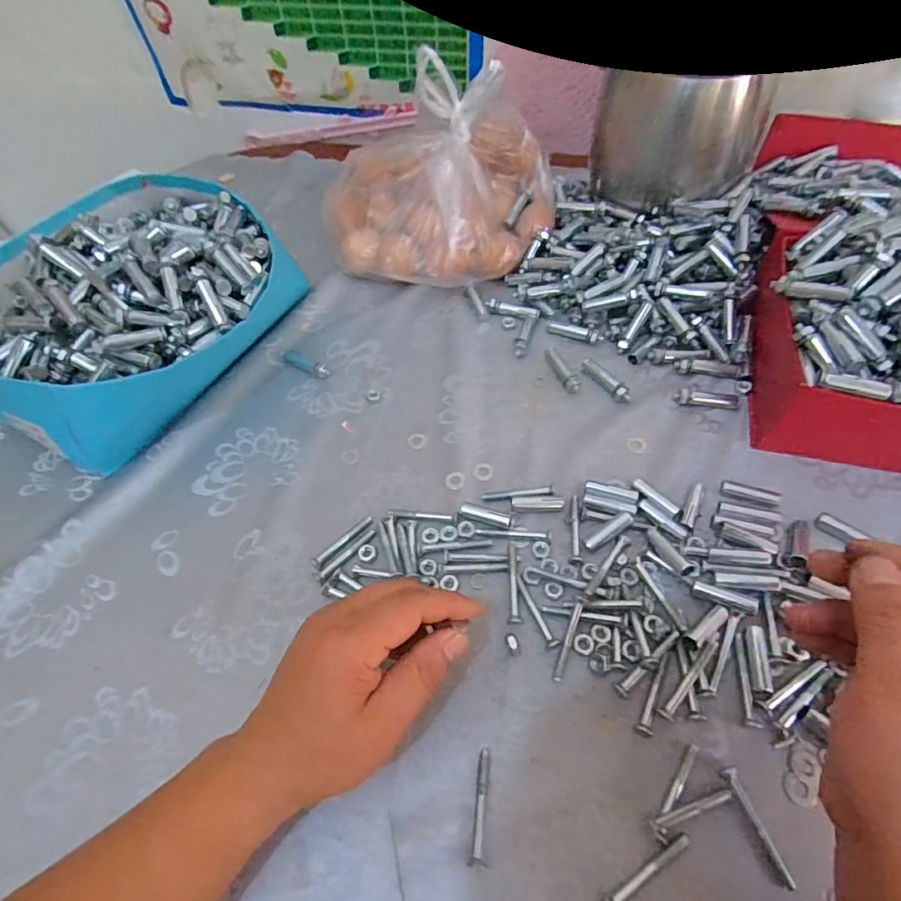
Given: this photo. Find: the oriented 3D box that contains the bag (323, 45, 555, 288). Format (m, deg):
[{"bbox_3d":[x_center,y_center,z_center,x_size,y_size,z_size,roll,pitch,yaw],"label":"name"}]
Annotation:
[{"bbox_3d":[-0.006,-0.269,0.516,0.241,0.154,0.167,-15,58,-5],"label":"bag"}]

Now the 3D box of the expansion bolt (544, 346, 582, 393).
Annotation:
[{"bbox_3d":[0.102,-0.076,0.466,0.017,0.010,0.057,-15,58,-5],"label":"expansion bolt"}]

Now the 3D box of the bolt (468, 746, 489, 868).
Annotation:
[{"bbox_3d":[0.018,0.201,0.293,0.009,0.010,0.055,6,59,7],"label":"bolt"}]

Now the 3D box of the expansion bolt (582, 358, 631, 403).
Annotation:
[{"bbox_3d":[0.138,-0.065,0.458,0.015,0.012,0.057,-30,61,-14],"label":"expansion bolt"}]

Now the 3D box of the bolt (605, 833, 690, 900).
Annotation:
[{"bbox_3d":[0.104,0.222,0.273,0.054,0.010,0.009,-33,62,-16],"label":"bolt"}]

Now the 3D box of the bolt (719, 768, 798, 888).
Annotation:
[{"bbox_3d":[0.168,0.203,0.280,0.008,0.006,0.056,-20,59,-9],"label":"bolt"}]

